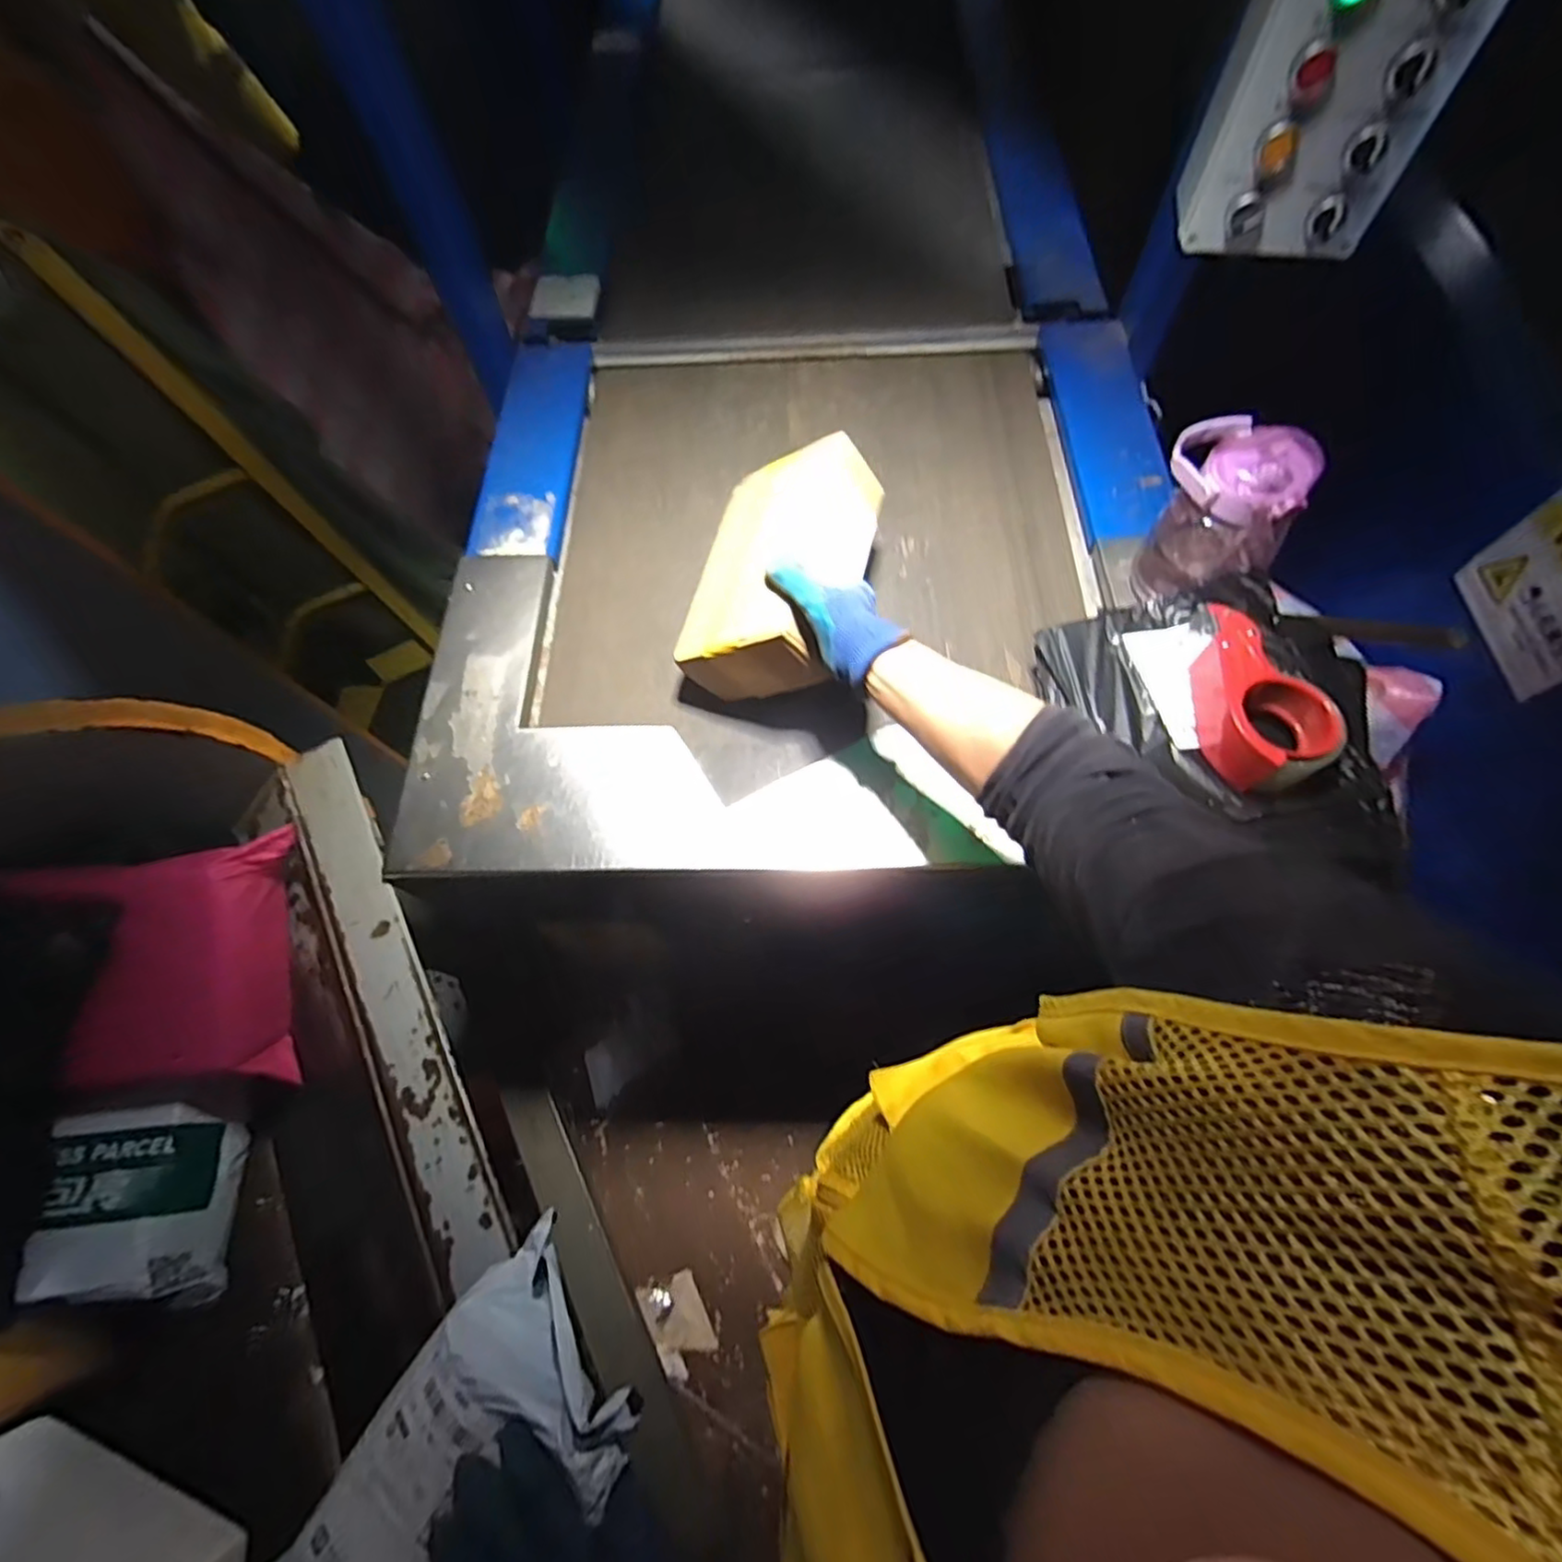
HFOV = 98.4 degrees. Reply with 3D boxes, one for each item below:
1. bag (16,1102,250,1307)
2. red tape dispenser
[{"bbox_3d":[-0.556,0.371,0.589,0.108,0.075,0.161,-11,67,-2],"label":"bag"},{"bbox_3d":[0.435,-0.071,0.605,0.086,0.063,0.162,6,67,5],"label":"red tape dispenser"}]

